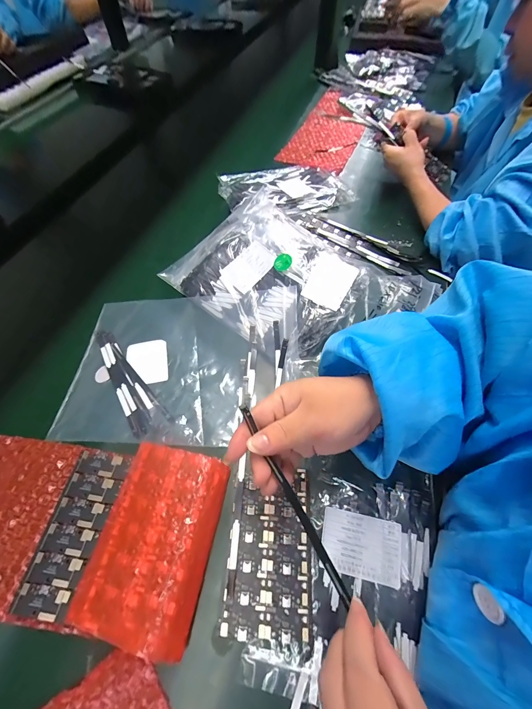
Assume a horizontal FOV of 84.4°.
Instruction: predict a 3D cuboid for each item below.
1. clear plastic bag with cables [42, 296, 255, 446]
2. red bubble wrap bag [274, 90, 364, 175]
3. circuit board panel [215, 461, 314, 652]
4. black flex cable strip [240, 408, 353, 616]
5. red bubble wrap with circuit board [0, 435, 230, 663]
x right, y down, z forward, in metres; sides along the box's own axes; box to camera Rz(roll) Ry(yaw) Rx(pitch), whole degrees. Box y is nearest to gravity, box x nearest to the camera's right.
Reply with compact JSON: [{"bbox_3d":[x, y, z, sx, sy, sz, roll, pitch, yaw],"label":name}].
[{"bbox_3d":[-0.130,0.010,0.368,0.212,0.010,0.195,3,59,0],"label":"clear plastic bag with cables"},{"bbox_3d":[0.156,-0.536,0.681,0.142,0.022,0.377,20,61,11],"label":"red bubble wrap bag"},{"bbox_3d":[0.008,0.180,0.272,0.073,0.004,0.132,8,59,2],"label":"circuit board panel"},{"bbox_3d":[0.019,0.102,0.208,0.007,0.004,0.146,-27,81,-17],"label":"black flex cable strip"},{"bbox_3d":[-0.267,0.147,0.278,0.438,0.030,0.143,5,59,6],"label":"red bubble wrap with circuit board"}]

